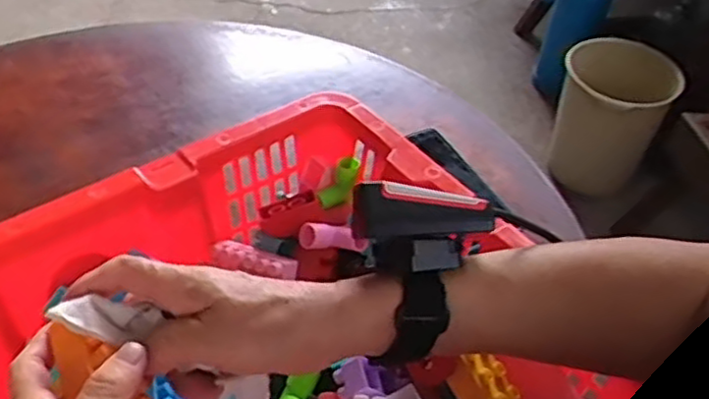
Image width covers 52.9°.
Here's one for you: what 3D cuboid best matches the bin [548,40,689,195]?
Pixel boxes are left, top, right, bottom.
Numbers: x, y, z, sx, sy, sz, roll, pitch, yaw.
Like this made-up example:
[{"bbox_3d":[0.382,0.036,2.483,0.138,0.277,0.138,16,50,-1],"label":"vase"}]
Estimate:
[{"bbox_3d":[0.483,-0.146,1.373,0.196,0.259,0.189,20,48,13],"label":"bin"}]

